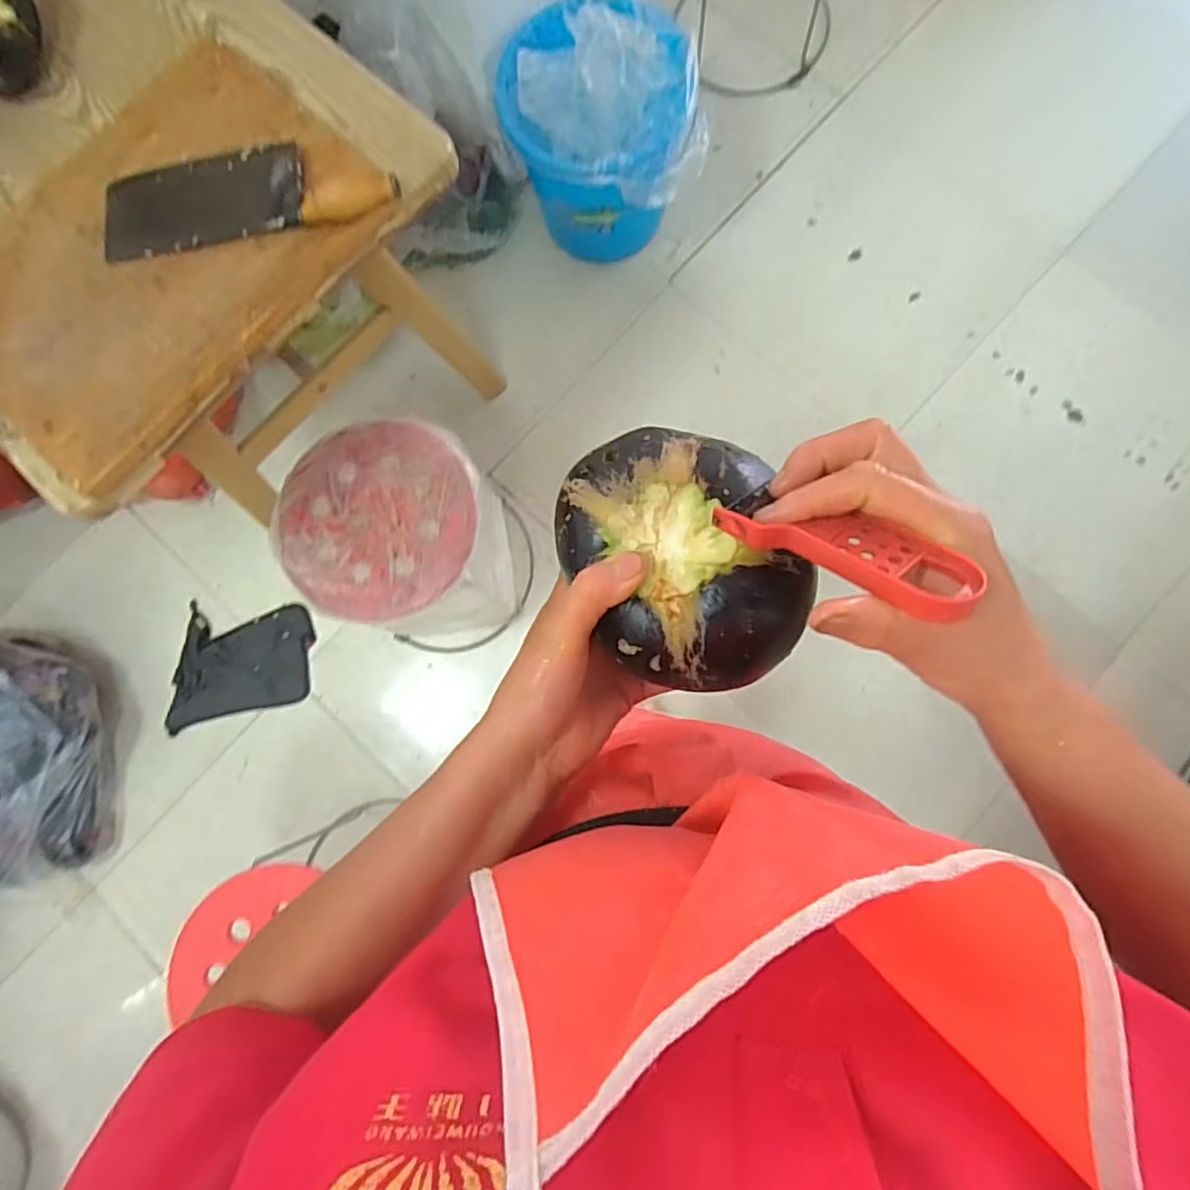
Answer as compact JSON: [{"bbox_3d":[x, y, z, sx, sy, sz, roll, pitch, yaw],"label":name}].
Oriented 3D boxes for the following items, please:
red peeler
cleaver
[{"bbox_3d":[0.098,-0.018,0.263,0.097,0.015,0.036,25,51,25],"label":"red peeler"},{"bbox_3d":[-0.378,-0.436,0.707,0.330,0.025,0.096,-9,79,4],"label":"cleaver"}]

